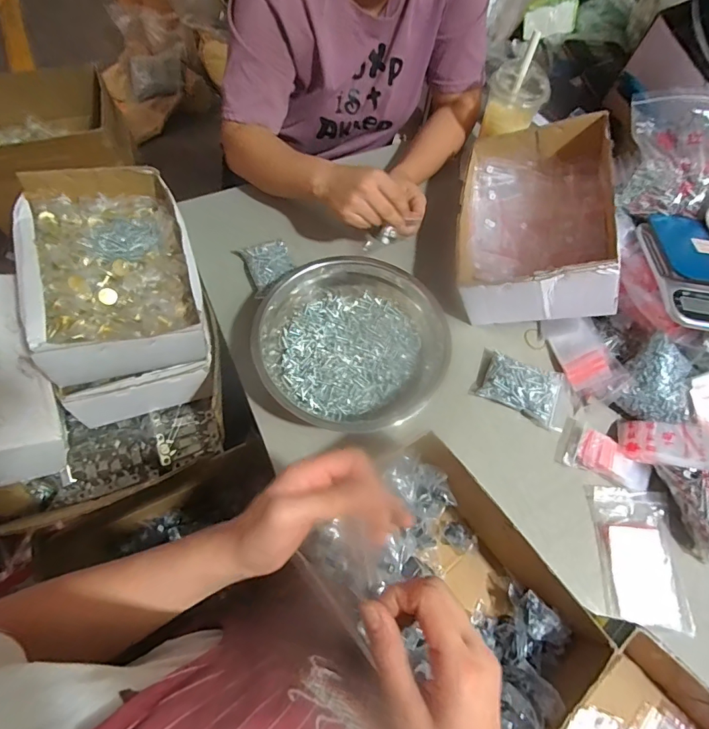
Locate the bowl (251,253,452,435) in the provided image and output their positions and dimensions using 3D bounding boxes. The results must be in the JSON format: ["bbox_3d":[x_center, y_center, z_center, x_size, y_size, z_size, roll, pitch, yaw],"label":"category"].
[{"bbox_3d":[-0.009,-0.030,0.585,0.238,0.082,0.242,1,65,-3],"label":"bowl"}]

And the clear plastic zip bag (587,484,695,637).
[{"bbox_3d":[0.346,0.229,0.516,0.100,0.014,0.150,8,65,0],"label":"clear plastic zip bag"}]

